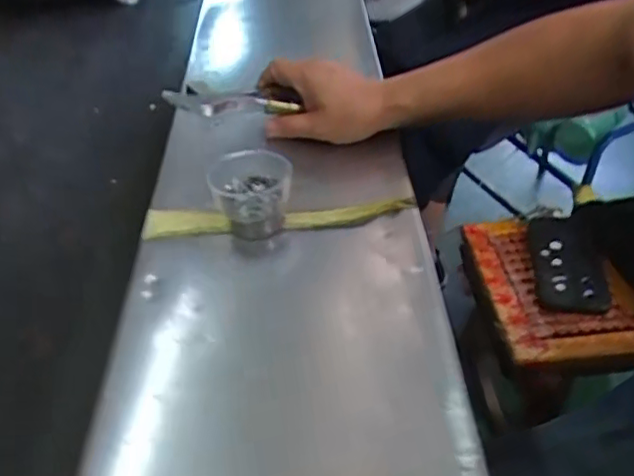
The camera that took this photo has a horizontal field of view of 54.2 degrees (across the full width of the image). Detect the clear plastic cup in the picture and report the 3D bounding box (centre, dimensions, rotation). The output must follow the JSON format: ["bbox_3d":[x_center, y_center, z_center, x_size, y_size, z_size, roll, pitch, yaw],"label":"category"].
[{"bbox_3d":[-0.054,-0.038,0.499,0.062,0.051,0.063,-1,40,1],"label":"clear plastic cup"}]

